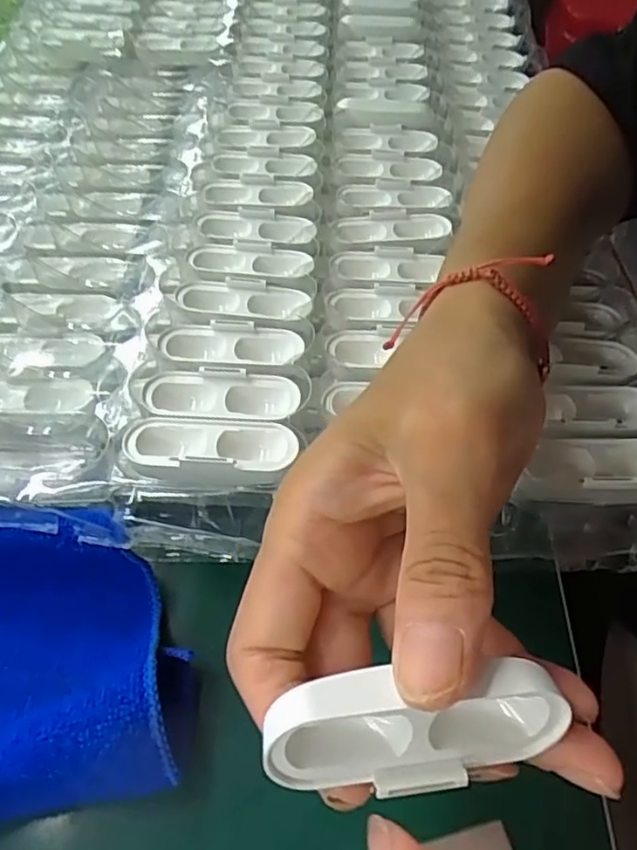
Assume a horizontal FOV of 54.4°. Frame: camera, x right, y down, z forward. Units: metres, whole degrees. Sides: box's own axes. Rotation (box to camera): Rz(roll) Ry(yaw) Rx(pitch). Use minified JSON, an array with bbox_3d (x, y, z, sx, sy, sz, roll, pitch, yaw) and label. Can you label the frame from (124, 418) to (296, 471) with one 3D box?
[{"bbox_3d":[-0.040,0.008,0.244,0.063,0.017,0.025,2,55,0],"label":"frame"}]

